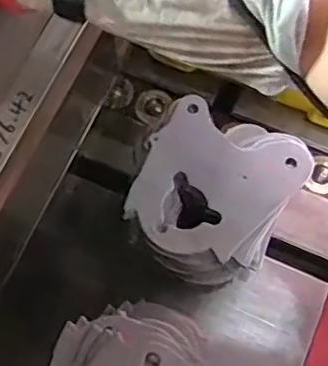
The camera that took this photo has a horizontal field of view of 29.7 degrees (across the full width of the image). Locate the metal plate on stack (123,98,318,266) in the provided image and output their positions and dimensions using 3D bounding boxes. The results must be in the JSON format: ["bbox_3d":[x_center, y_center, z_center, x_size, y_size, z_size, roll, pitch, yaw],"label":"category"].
[{"bbox_3d":[0.046,0.000,0.527,0.127,0.010,0.130,24,73,7],"label":"metal plate on stack"}]

